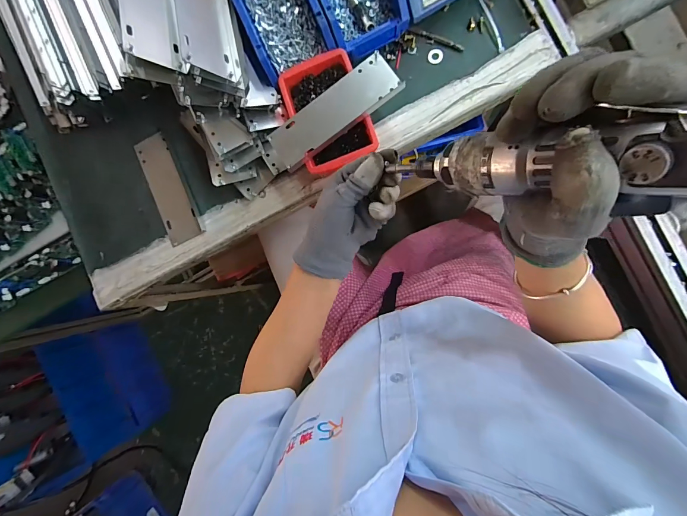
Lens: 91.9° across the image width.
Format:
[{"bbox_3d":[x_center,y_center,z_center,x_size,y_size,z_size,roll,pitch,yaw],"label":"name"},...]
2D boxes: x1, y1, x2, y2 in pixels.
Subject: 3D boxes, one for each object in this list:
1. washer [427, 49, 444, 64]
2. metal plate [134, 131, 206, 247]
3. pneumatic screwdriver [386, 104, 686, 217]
[{"bbox_3d":[0.130,-0.285,0.470,0.022,0.004,0.019,13,104,11],"label":"washer"},{"bbox_3d":[-0.280,-0.110,0.529,0.061,0.014,0.176,-24,88,9],"label":"metal plate"},{"bbox_3d":[0.131,-0.051,0.177,0.221,0.040,0.040,16,96,51],"label":"pneumatic screwdriver"}]

